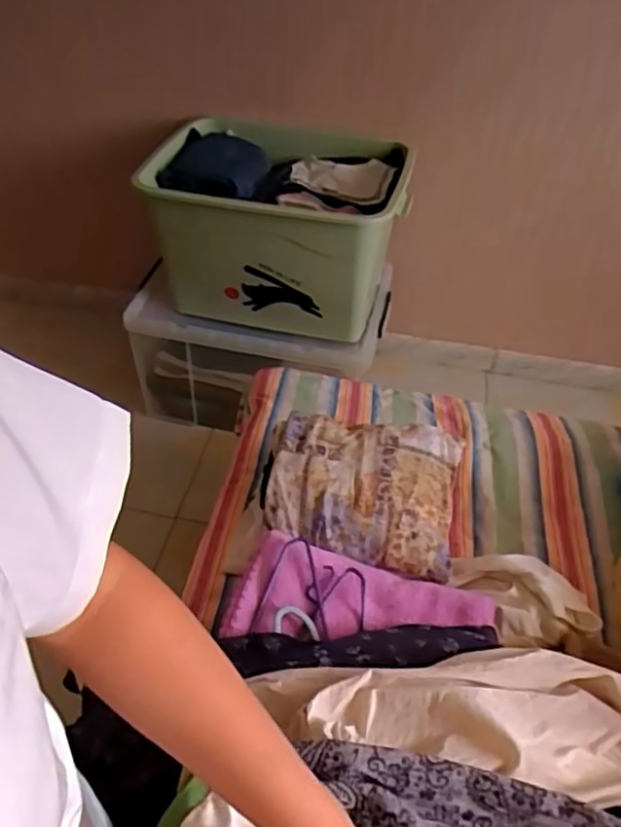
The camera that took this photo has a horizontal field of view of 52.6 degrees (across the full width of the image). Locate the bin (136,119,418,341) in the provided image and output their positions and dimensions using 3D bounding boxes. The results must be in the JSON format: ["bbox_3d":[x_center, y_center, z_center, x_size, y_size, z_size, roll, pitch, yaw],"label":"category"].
[{"bbox_3d":[-0.065,-0.486,1.625,0.572,0.361,0.508,14,47,10],"label":"bin"}]

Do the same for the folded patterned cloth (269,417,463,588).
[{"bbox_3d":[0.077,0.109,0.945,0.281,0.080,0.218,9,46,5],"label":"folded patterned cloth"}]

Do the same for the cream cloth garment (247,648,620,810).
[{"bbox_3d":[0.187,0.322,0.676,0.457,0.072,0.149,7,46,3],"label":"cream cloth garment"}]

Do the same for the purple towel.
[{"bbox_3d":[0.068,0.245,0.830,0.343,0.040,0.144,8,46,4],"label":"purple towel"}]

